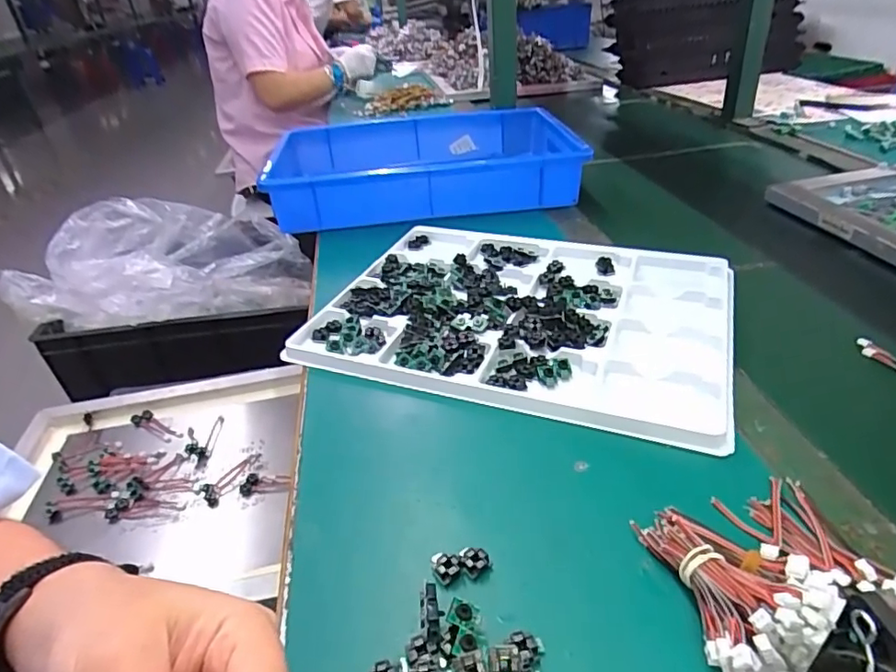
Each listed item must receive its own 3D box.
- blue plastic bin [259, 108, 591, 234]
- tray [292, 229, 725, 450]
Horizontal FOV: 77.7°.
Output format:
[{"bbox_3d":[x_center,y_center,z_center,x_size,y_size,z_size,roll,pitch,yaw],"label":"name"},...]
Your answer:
[{"bbox_3d":[-0.036,-0.264,0.824,0.424,0.071,0.300,-8,34,-3],"label":"blue plastic bin"},{"bbox_3d":[0.072,-0.028,0.537,0.365,0.035,0.289,9,37,22],"label":"tray"}]

